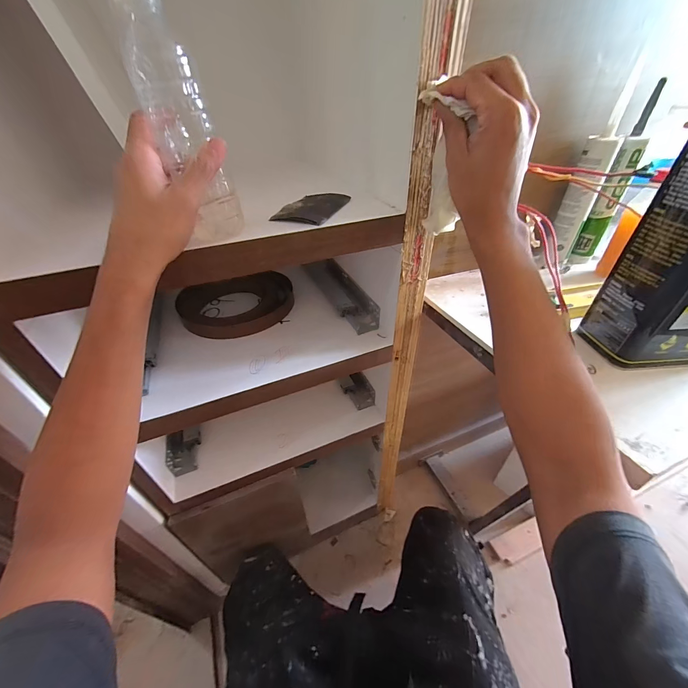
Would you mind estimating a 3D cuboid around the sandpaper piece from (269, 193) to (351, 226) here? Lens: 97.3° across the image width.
[{"bbox_3d":[-0.038,-0.182,0.400,0.070,0.005,0.122,11,42,15],"label":"sandpaper piece"}]

